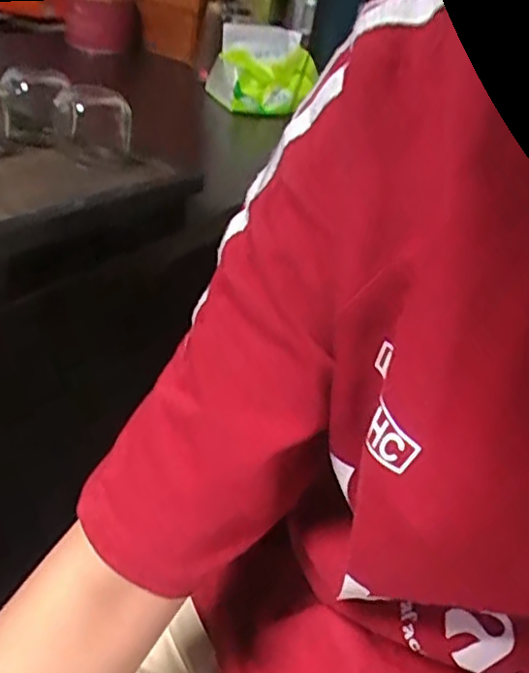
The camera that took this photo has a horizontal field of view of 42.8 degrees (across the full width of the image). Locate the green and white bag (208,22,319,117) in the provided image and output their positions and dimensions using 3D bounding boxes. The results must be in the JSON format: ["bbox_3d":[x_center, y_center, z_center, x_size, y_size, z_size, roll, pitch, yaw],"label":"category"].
[{"bbox_3d":[0.001,-0.351,0.886,0.130,0.095,0.063,0,34,-18],"label":"green and white bag"}]

